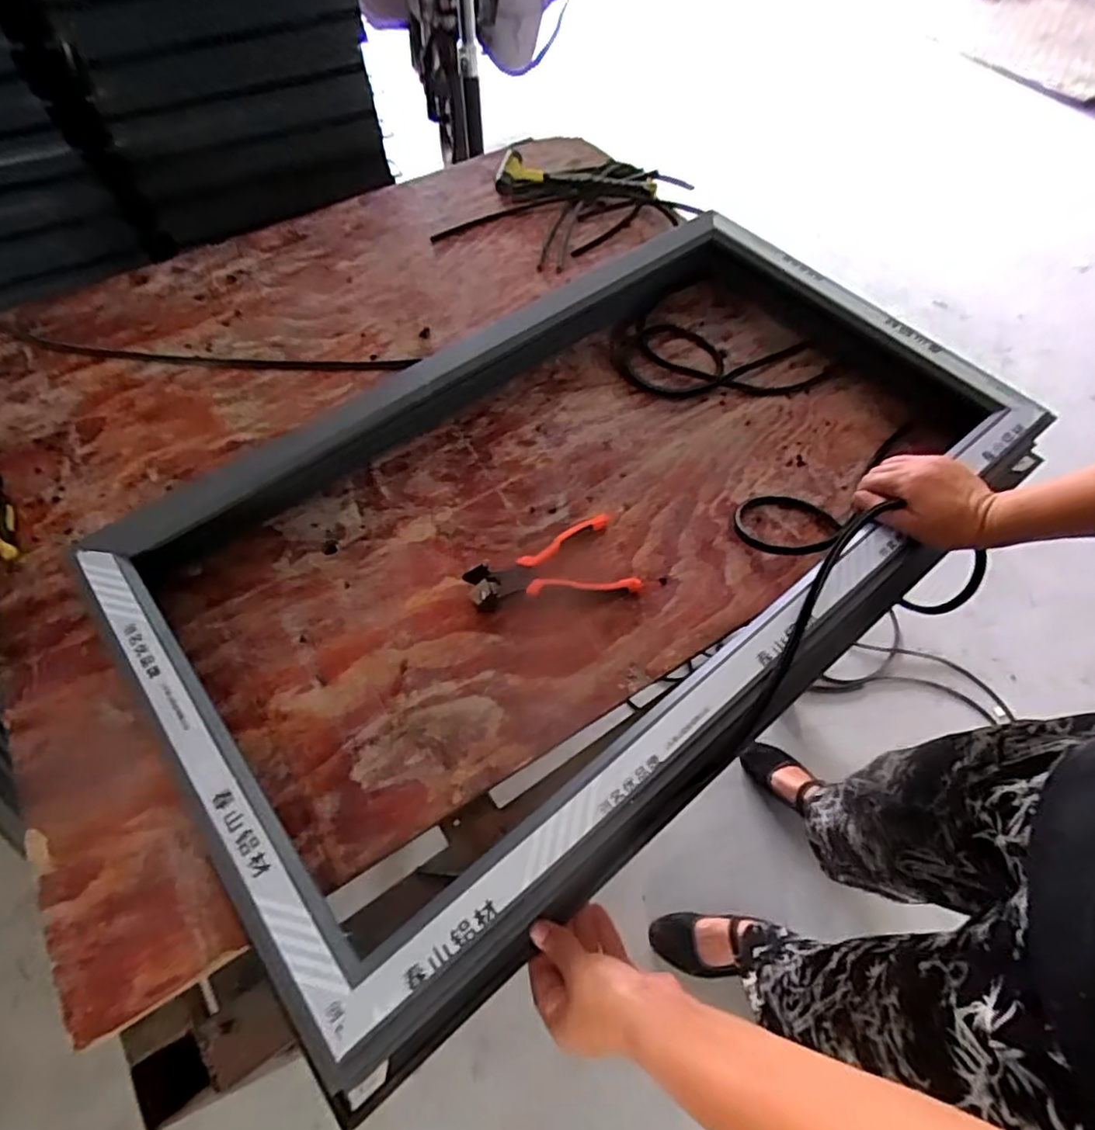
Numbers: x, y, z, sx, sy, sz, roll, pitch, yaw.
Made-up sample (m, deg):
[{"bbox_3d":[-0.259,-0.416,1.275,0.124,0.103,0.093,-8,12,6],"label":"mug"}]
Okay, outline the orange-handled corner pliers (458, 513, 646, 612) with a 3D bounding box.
[{"bbox_3d":[0.003,0.008,0.629,0.164,0.036,0.090,-21,62,-13],"label":"orange-handled corner pliers"}]

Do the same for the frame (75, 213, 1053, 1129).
[{"bbox_3d":[0.053,-0.060,0.632,0.876,0.091,0.531,-35,66,-20],"label":"frame"}]

